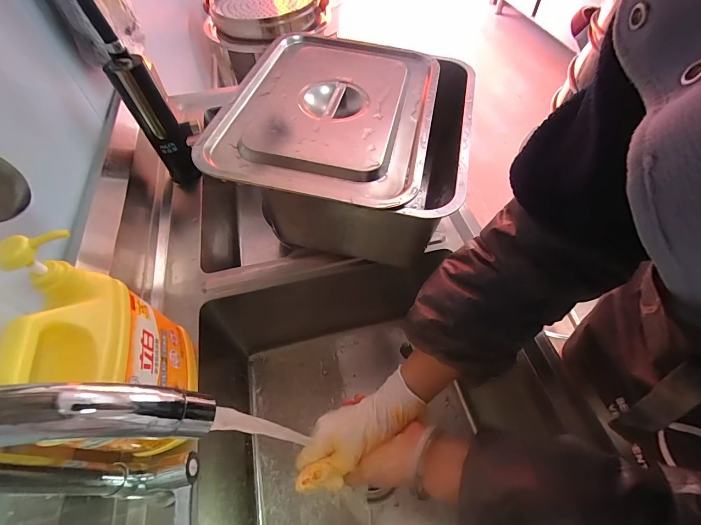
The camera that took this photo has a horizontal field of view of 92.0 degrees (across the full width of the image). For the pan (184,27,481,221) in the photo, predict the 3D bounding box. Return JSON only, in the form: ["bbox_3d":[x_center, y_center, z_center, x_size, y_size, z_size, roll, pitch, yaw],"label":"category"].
[{"bbox_3d":[0.009,-0.209,0.546,0.334,0.152,0.400,10,56,9],"label":"pan"}]

